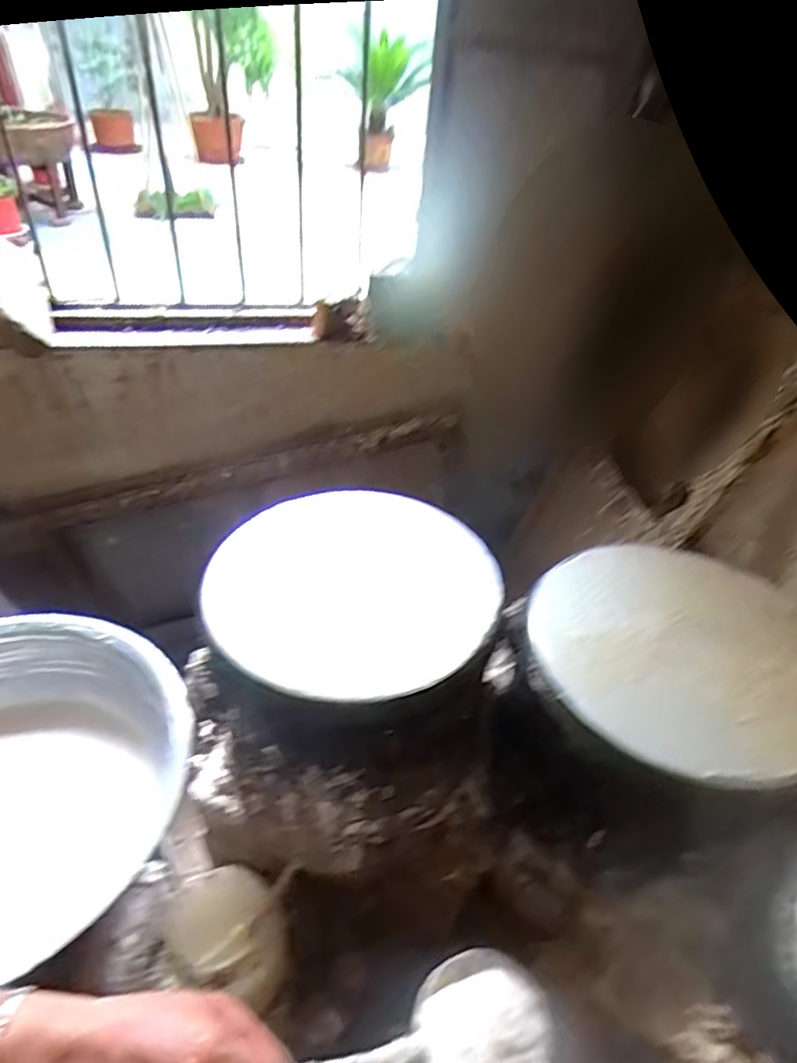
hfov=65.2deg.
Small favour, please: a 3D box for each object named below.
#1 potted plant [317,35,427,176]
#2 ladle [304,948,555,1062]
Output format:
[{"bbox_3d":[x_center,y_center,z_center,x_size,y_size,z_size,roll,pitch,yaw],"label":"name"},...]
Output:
[{"bbox_3d":[-0.034,-0.836,1.231,0.163,0.211,0.195,6,41,2],"label":"potted plant"},{"bbox_3d":[-0.019,0.335,0.385,0.301,0.059,0.093,21,26,-41],"label":"ladle"}]

